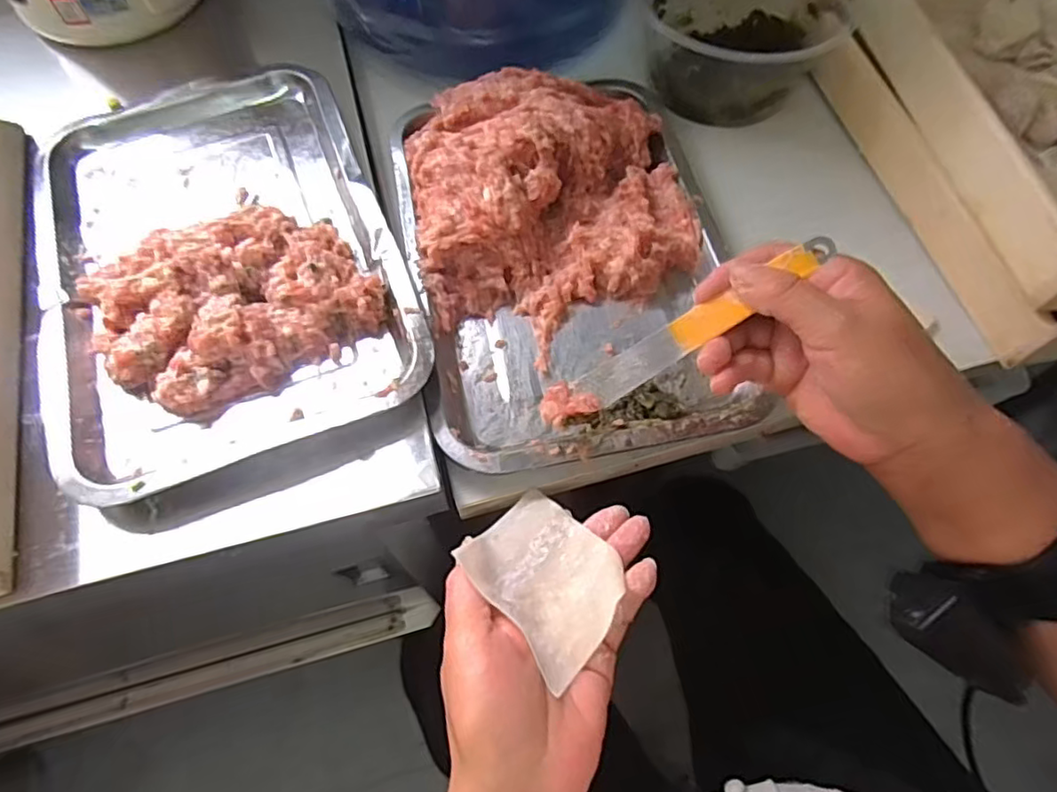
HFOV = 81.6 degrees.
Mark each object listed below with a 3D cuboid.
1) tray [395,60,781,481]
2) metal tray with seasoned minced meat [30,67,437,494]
[{"bbox_3d":[0.025,-0.100,0.396,0.197,0.056,0.284,-11,65,-5],"label":"tray"},{"bbox_3d":[-0.193,-0.092,0.376,0.202,0.037,0.289,-22,66,-10],"label":"metal tray with seasoned minced meat"}]

